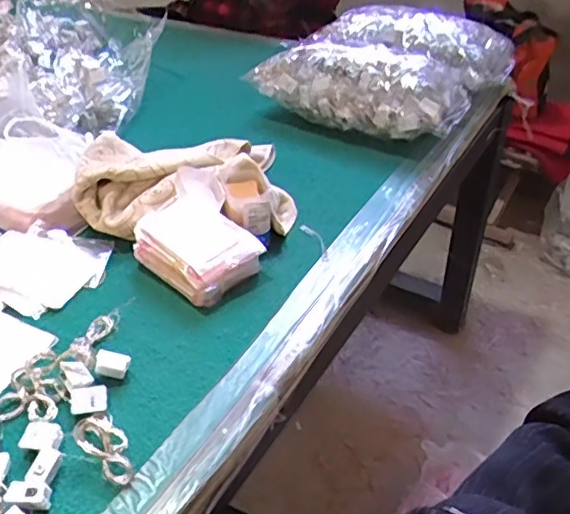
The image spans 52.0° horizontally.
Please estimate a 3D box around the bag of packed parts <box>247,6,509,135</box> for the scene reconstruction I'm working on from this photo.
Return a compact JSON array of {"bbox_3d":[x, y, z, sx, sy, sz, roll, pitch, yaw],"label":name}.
[{"bbox_3d":[0.149,-0.289,0.873,0.288,0.085,0.284,25,45,30],"label":"bag of packed parts"}]

